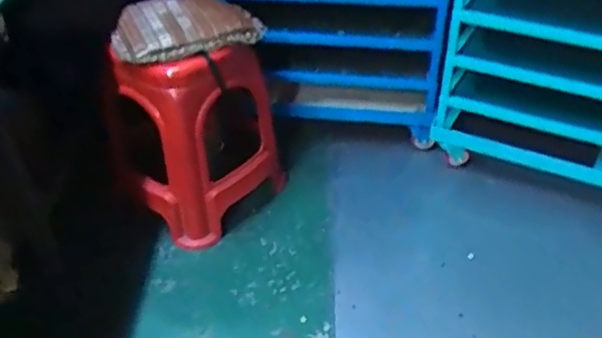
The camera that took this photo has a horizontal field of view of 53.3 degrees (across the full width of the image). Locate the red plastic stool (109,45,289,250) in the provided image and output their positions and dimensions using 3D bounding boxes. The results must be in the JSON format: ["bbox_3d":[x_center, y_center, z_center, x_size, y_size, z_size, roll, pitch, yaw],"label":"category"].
[{"bbox_3d":[-0.252,-0.100,1.559,0.332,0.483,0.332,27,48,31],"label":"red plastic stool"}]

